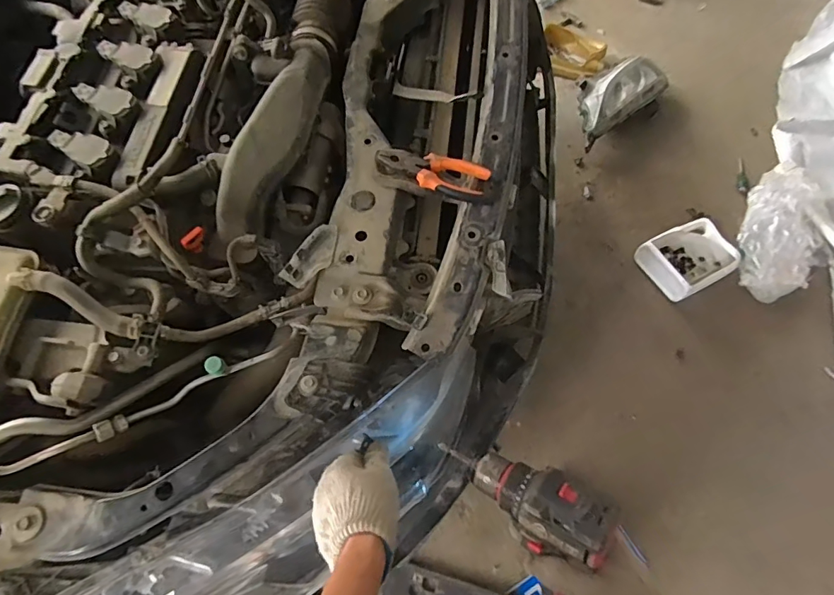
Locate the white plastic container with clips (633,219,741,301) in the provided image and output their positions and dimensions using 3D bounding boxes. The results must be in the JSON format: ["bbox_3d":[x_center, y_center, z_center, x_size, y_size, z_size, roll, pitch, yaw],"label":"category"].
[{"bbox_3d":[0.890,-0.134,1.513,0.293,0.114,0.216,-24,65,-14],"label":"white plastic container with clips"}]

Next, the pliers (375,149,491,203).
[{"bbox_3d":[0.019,-0.160,0.599,0.144,0.027,0.051,7,61,2],"label":"pliers"}]

